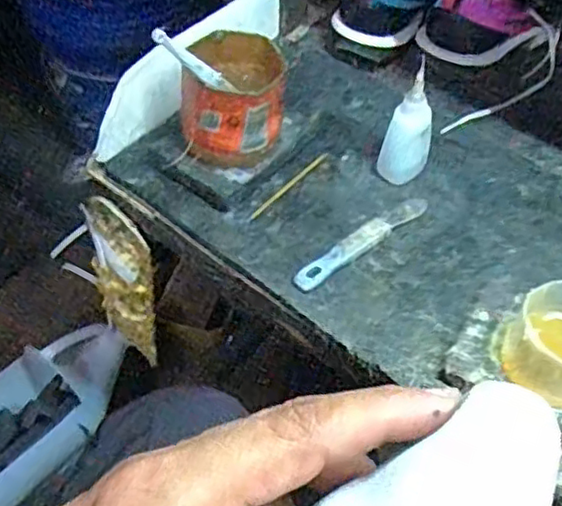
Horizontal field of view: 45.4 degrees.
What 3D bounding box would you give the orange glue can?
[{"bbox_3d":[-0.039,-0.122,0.536,0.079,0.078,0.084,-4,54,-5],"label":"orange glue can"}]

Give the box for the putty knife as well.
[{"bbox_3d":[0.064,-0.011,0.513,0.135,0.013,0.019,-36,62,-24],"label":"putty knife"}]

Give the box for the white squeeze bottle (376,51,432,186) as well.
[{"bbox_3d":[0.101,-0.098,0.524,0.035,0.101,0.030,18,55,11],"label":"white squeeze bottle"}]

